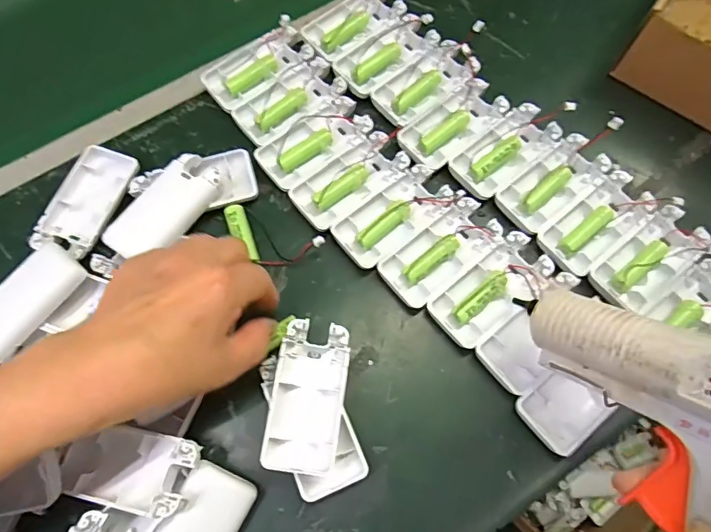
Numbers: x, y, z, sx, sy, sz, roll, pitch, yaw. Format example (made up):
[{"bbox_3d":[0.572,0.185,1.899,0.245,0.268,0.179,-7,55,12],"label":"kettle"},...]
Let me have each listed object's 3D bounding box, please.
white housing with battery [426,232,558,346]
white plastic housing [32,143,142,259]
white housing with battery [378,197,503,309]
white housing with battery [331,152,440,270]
[{"bbox_3d":[0.101,0.017,0.365,0.094,0.014,0.046,-38,75,-13],"label":"white housing with battery"},{"bbox_3d":[-0.210,-0.050,0.389,0.050,0.014,0.092,17,71,6],"label":"white plastic housing"},{"bbox_3d":[0.066,-0.010,0.375,0.093,0.013,0.044,-38,75,-13],"label":"white housing with battery"},{"bbox_3d":[0.027,-0.041,0.386,0.049,0.014,0.094,38,74,12],"label":"white housing with battery"}]

